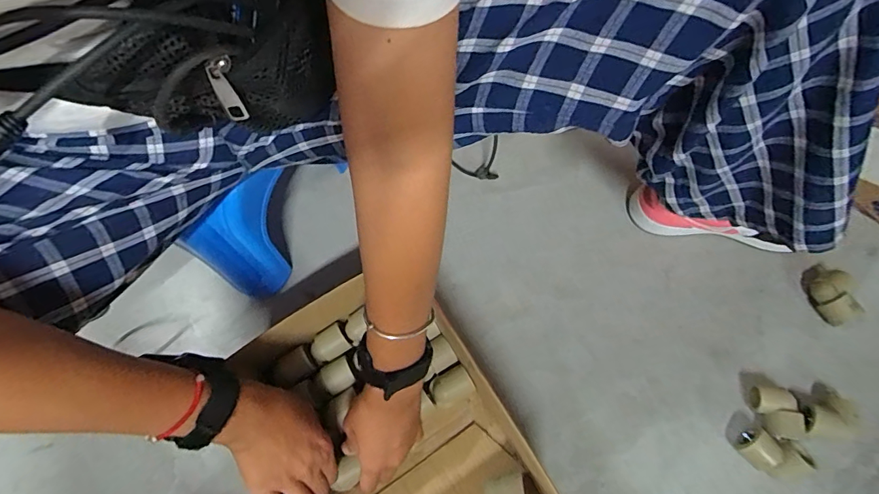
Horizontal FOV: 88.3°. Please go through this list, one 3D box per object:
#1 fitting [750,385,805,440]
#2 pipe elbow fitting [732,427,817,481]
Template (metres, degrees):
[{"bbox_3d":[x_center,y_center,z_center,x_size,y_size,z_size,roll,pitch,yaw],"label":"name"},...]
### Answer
[{"bbox_3d":[0.386,0.190,0.521,0.043,0.027,0.055,-2,70,0],"label":"fitting"},{"bbox_3d":[0.365,0.228,0.498,0.057,0.047,0.045,24,72,9],"label":"pipe elbow fitting"}]

